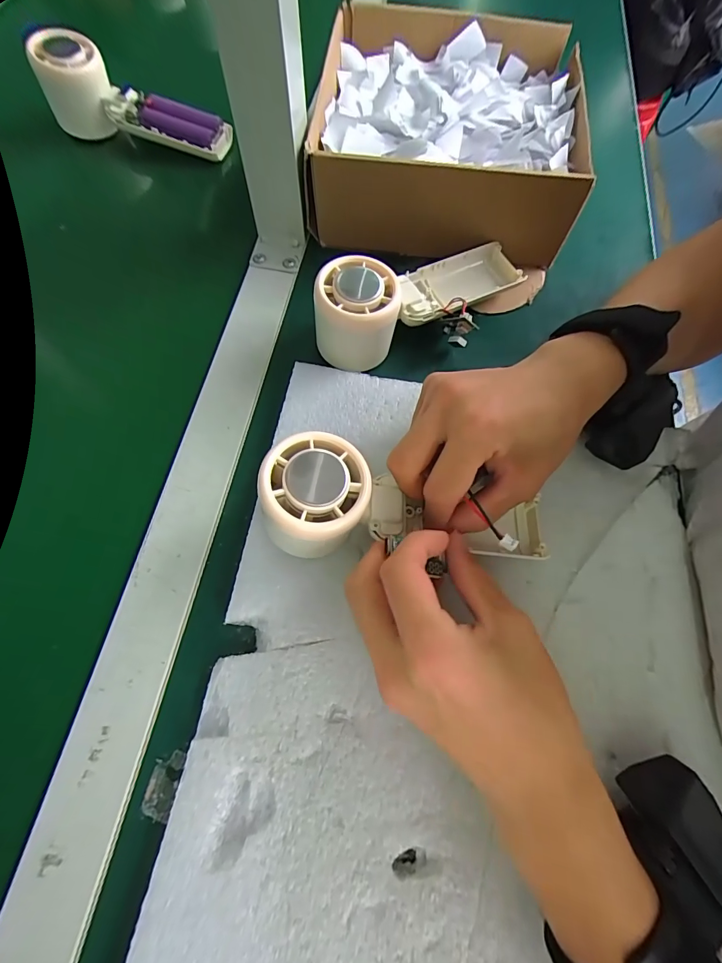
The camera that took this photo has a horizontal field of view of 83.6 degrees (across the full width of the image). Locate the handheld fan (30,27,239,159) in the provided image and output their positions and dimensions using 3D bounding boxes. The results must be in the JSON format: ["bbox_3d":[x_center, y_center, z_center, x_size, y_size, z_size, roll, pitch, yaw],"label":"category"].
[{"bbox_3d":[-0.203,-0.341,0.359,0.160,0.059,0.043,17,71,5],"label":"handheld fan"}]

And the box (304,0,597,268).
[{"bbox_3d":[0.071,-0.299,0.347,0.209,0.076,0.218,6,69,0],"label":"box"}]

